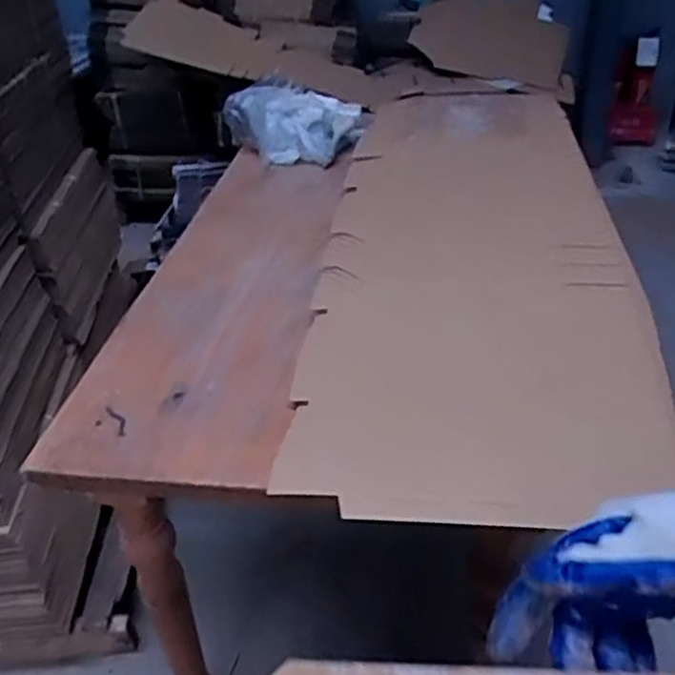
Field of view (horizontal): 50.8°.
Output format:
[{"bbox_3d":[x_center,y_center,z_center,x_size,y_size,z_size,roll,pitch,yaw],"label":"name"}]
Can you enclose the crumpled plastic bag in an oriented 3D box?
[{"bbox_3d":[-0.077,-0.444,1.425,0.233,0.110,0.228,15,39,24],"label":"crumpled plastic bag"}]

